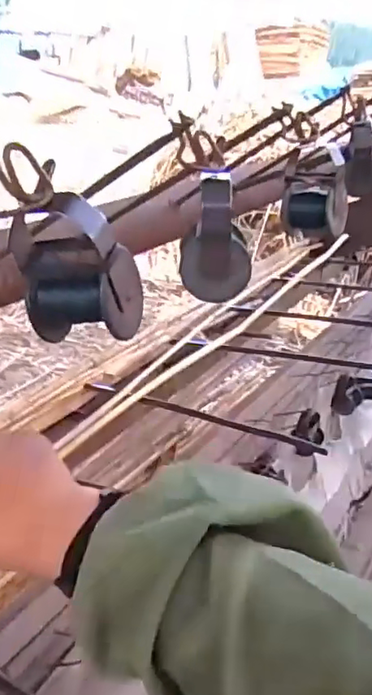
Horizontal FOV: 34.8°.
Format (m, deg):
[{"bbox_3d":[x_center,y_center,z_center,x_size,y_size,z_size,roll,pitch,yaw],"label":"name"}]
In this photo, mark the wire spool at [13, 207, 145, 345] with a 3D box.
[{"bbox_3d":[-0.053,-0.031,0.300,0.054,0.052,0.043,14,29,26],"label":"wire spool"}]

